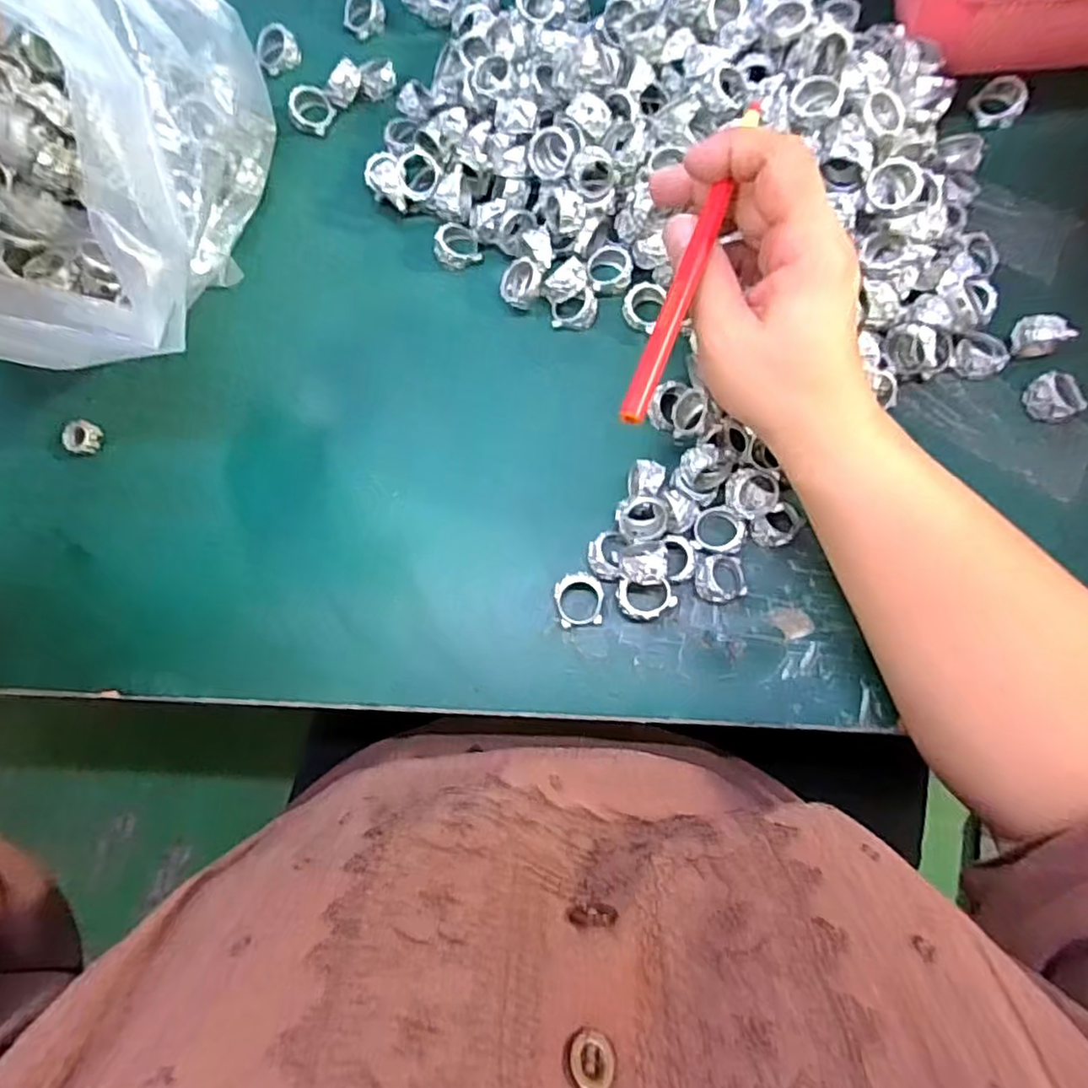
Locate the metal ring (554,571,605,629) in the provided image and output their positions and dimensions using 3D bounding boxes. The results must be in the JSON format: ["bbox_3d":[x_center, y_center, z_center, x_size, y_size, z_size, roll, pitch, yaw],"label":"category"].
[{"bbox_3d":[0.018,0.027,0.314,0.023,0.011,0.025,0,77,1],"label":"metal ring"}]

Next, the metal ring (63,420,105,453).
[{"bbox_3d":[-0.244,-0.056,0.346,0.013,0.013,0.017,21,78,6],"label":"metal ring"}]

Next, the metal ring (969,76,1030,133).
[{"bbox_3d":[0.253,-0.246,0.363,0.026,0.012,0.025,36,80,9],"label":"metal ring"}]

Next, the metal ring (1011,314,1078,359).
[{"bbox_3d":[0.249,-0.105,0.327,0.024,0.019,0.015,-3,77,1],"label":"metal ring"}]

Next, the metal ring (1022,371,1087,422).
[{"bbox_3d":[0.256,-0.074,0.324,0.027,0.012,0.024,-19,77,-3],"label":"metal ring"}]

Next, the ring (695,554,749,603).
[{"bbox_3d":[0.084,0.016,0.312,0.024,0.012,0.023,0,81,2],"label":"ring"}]

